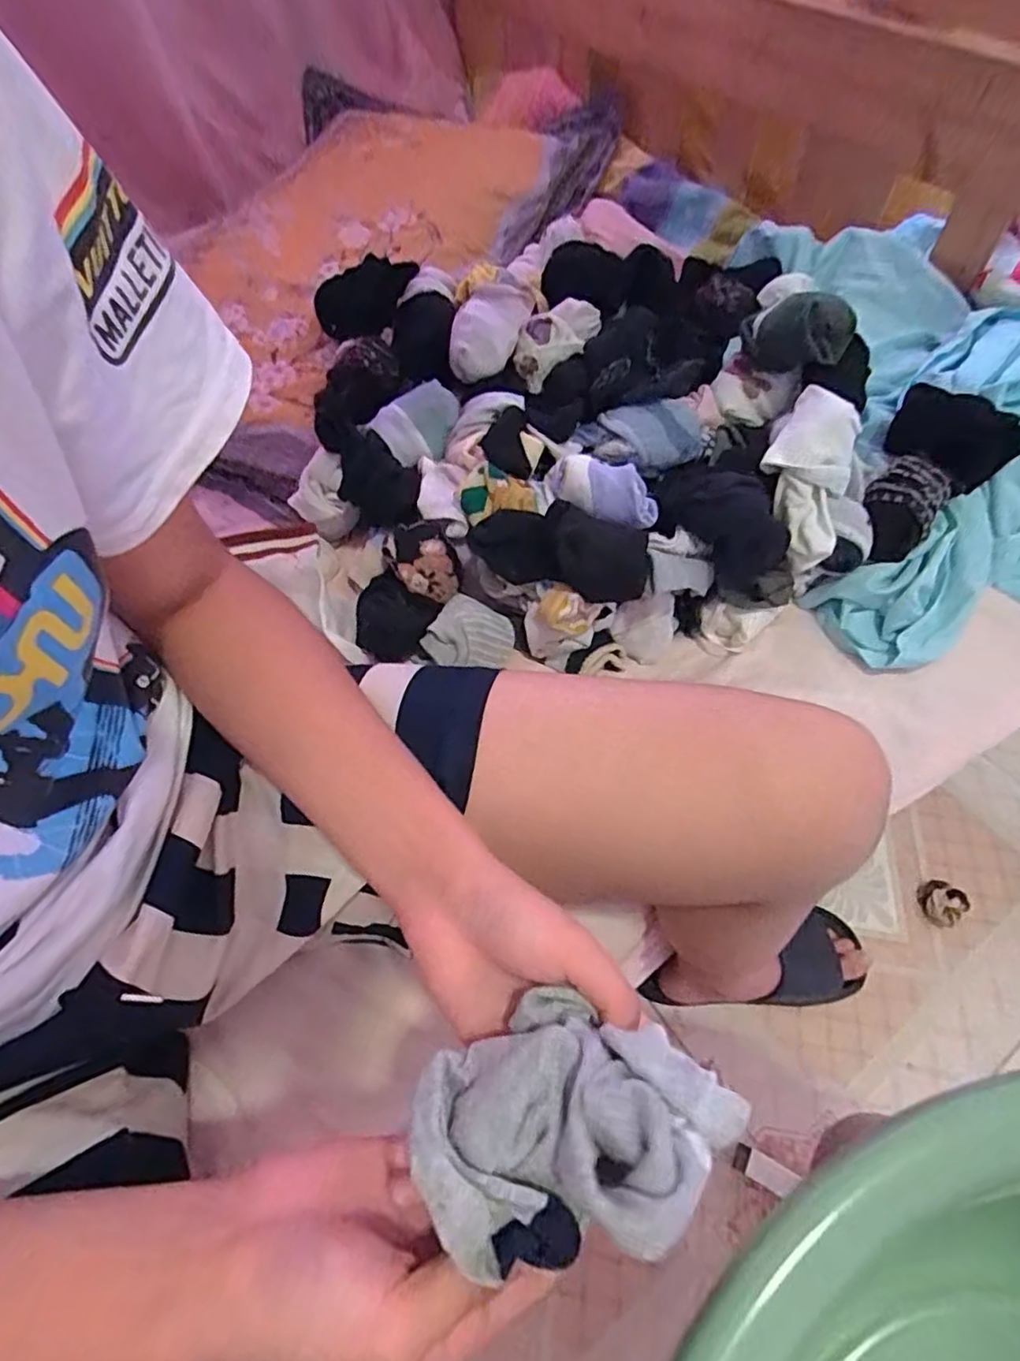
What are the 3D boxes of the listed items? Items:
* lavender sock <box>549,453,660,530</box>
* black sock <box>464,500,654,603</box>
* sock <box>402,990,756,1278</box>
[{"bbox_3d":[0.076,-0.153,0.507,0.088,0.028,0.046,16,60,11],"label":"lavender sock"},{"bbox_3d":[0.039,-0.104,0.501,0.143,0.046,0.062,10,59,8],"label":"black sock"},{"bbox_3d":[0.021,0.162,0.232,0.111,0.051,0.079,-24,61,-13],"label":"sock"}]

